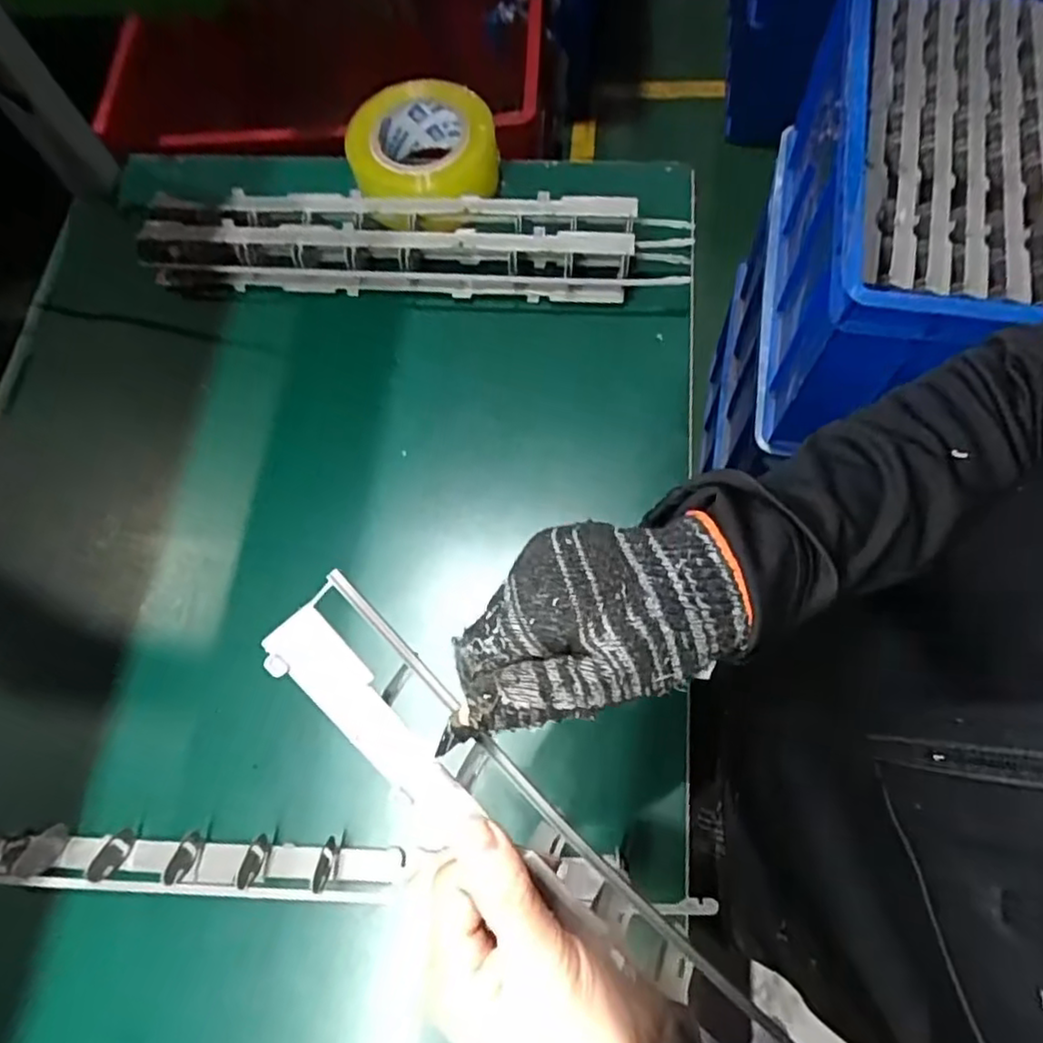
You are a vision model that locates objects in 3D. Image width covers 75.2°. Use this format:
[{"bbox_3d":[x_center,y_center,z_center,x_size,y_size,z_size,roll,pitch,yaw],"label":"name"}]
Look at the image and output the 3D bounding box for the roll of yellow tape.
[{"bbox_3d":[-0.093,-0.325,0.618,0.132,0.056,0.144,-1,70,3],"label":"roll of yellow tape"}]

